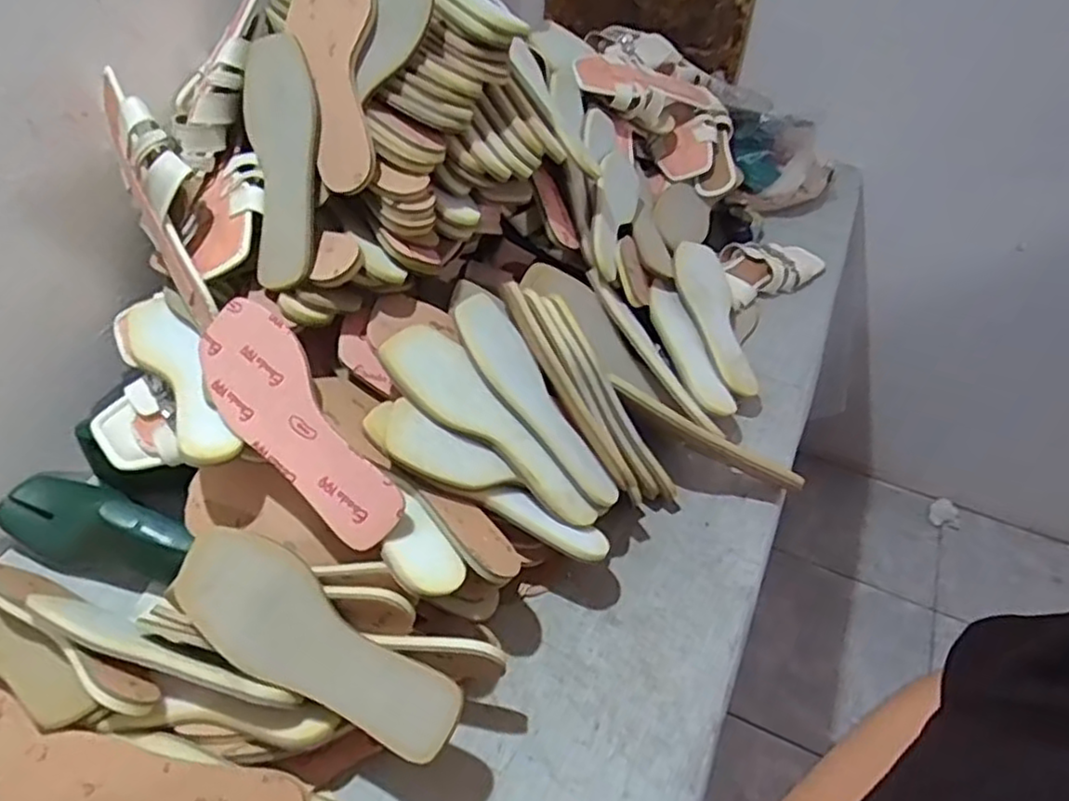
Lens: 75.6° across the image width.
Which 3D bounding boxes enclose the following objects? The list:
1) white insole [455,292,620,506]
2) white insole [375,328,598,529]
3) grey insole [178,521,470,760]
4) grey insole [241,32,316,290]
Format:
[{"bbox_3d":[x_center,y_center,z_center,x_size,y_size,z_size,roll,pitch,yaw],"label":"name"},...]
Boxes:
[{"bbox_3d":[-0.002,0.002,0.660,0.070,0.014,0.234,-25,81,-43],"label":"white insole"},{"bbox_3d":[-0.036,0.026,0.631,0.242,0.013,0.072,43,50,-9],"label":"white insole"},{"bbox_3d":[-0.165,0.180,0.512,0.238,0.011,0.079,31,73,11],"label":"grey insole"},{"bbox_3d":[-0.230,-0.217,0.620,0.082,0.009,0.231,-5,85,24],"label":"grey insole"}]

